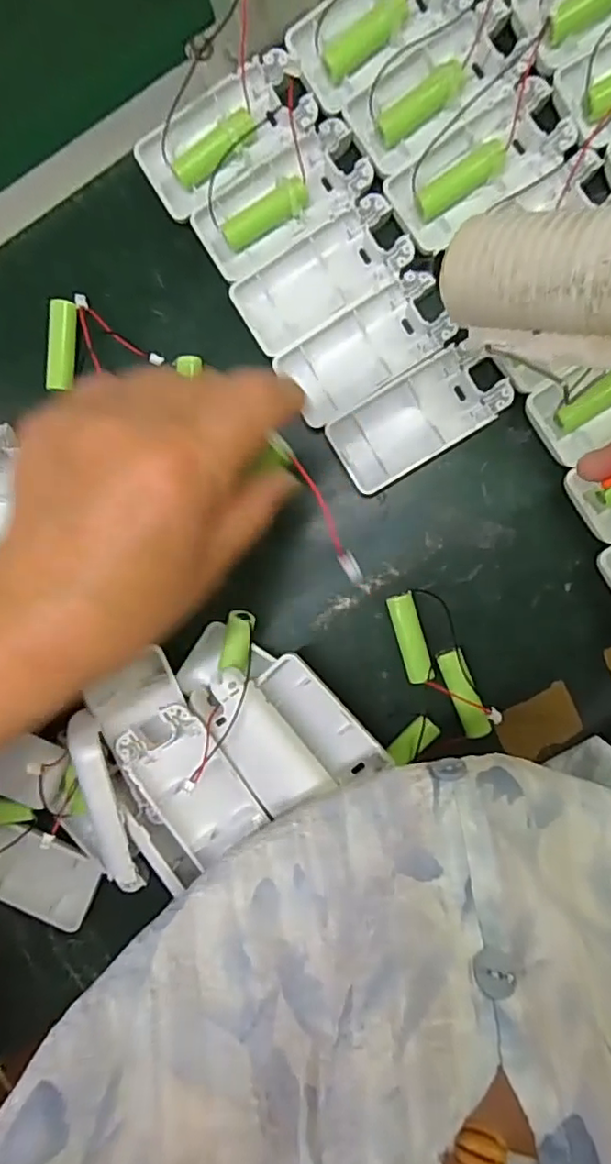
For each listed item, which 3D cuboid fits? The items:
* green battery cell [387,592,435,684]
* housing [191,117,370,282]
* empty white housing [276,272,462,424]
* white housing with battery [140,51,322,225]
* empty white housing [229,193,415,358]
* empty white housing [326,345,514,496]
[{"bbox_3d":[0.059,0.031,0.327,0.015,0.012,0.049,-16,91,5],"label":"green battery cell"},{"bbox_3d":[-0.012,-0.203,0.316,0.092,0.014,0.044,-31,90,5],"label":"housing"},{"bbox_3d":[0.034,-0.127,0.317,0.093,0.011,0.045,-32,90,5],"label":"empty white housing"},{"bbox_3d":[-0.041,-0.239,0.313,0.093,0.013,0.043,-33,90,5],"label":"white housing with battery"},{"bbox_3d":[0.010,-0.163,0.316,0.093,0.011,0.044,-31,90,5],"label":"empty white housing"},{"bbox_3d":[0.061,-0.088,0.318,0.092,0.014,0.044,-31,90,5],"label":"empty white housing"}]

